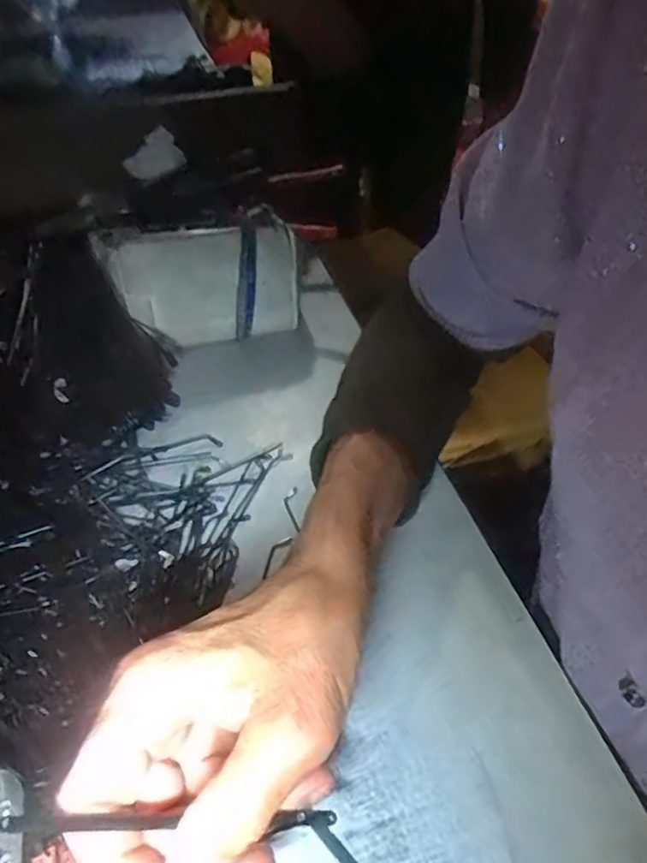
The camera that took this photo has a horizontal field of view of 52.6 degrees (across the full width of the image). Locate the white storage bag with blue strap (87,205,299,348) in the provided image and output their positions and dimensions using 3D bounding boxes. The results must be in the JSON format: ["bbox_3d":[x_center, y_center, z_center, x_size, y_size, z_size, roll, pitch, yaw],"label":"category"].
[{"bbox_3d":[-0.078,-0.097,0.448,0.125,0.088,0.021,-16,44,-15],"label":"white storage bag with blue strap"}]

